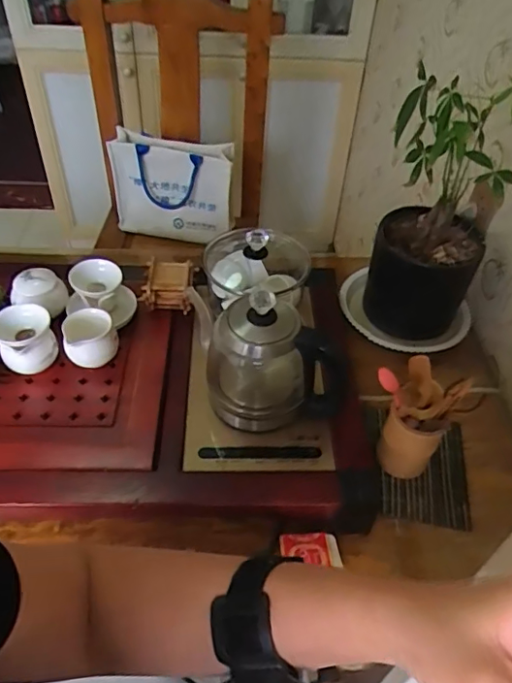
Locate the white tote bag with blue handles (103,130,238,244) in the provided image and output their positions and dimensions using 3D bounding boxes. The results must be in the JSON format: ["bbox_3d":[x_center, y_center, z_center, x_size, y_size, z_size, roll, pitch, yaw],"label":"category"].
[{"bbox_3d":[-0.232,-0.402,1.490,0.327,0.276,0.063,6,47,2],"label":"white tote bag with blue handles"}]

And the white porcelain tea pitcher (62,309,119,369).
[{"bbox_3d":[-0.238,-0.003,0.793,0.074,0.059,0.070,-11,48,-14],"label":"white porcelain tea pitcher"}]

